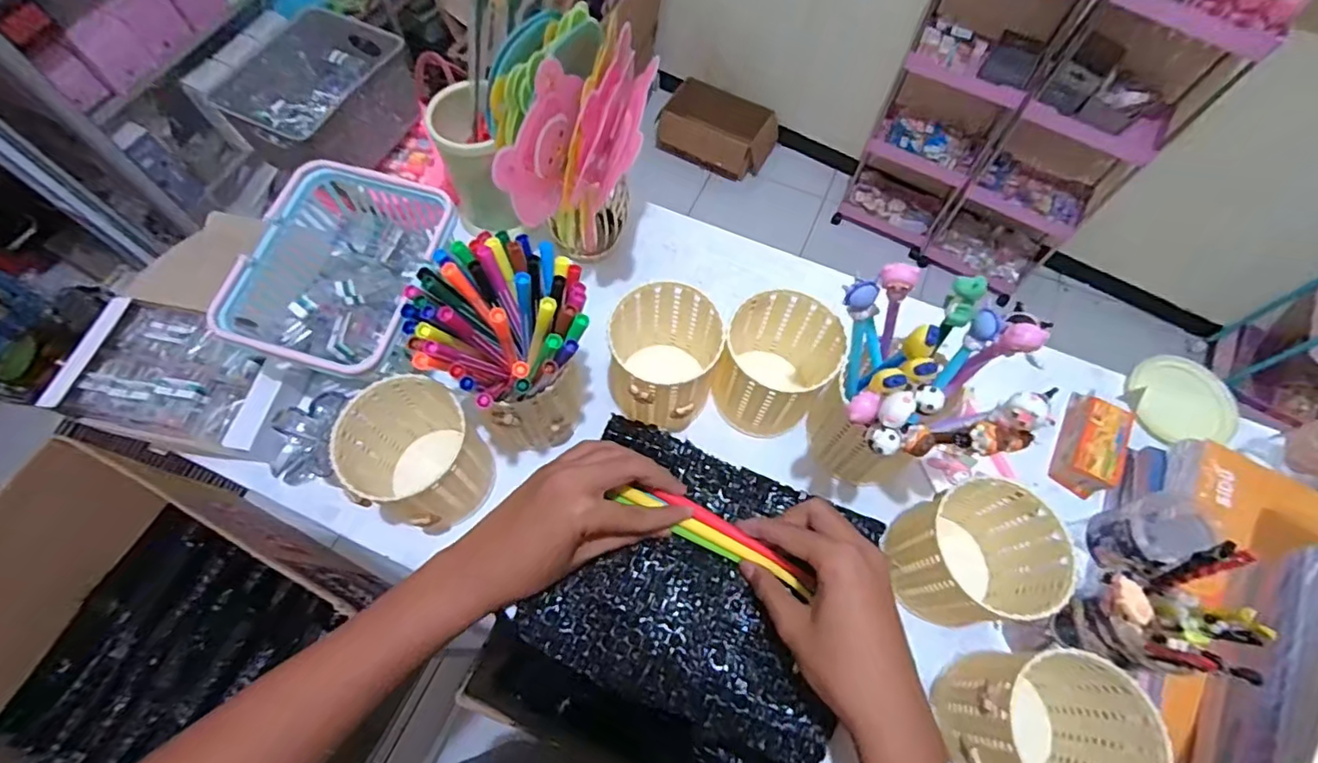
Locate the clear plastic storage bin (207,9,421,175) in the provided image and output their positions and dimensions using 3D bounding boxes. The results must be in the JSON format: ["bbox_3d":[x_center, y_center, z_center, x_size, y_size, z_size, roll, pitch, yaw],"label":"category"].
[{"bbox_3d":[-0.302,-0.258,0.531,0.112,0.072,0.132,23,67,9],"label":"clear plastic storage bin"}]

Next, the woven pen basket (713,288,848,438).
[{"bbox_3d":[0.092,-0.011,0.456,0.083,0.094,0.085,1,66,-1],"label":"woven pen basket"}]

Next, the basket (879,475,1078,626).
[{"bbox_3d":[0.222,0.118,0.400,0.095,0.092,0.082,-3,66,-3],"label":"basket"}]

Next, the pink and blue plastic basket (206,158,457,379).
[{"bbox_3d":[-0.232,-0.077,0.456,0.125,0.092,0.164,14,66,5],"label":"pink and blue plastic basket"}]

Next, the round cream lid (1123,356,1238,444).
[{"bbox_3d":[0.447,0.016,0.497,0.072,0.010,0.081,-25,76,2],"label":"round cream lid"}]

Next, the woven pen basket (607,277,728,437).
[{"bbox_3d":[0.001,-0.017,0.459,0.090,0.089,0.084,1,66,-1],"label":"woven pen basket"}]

